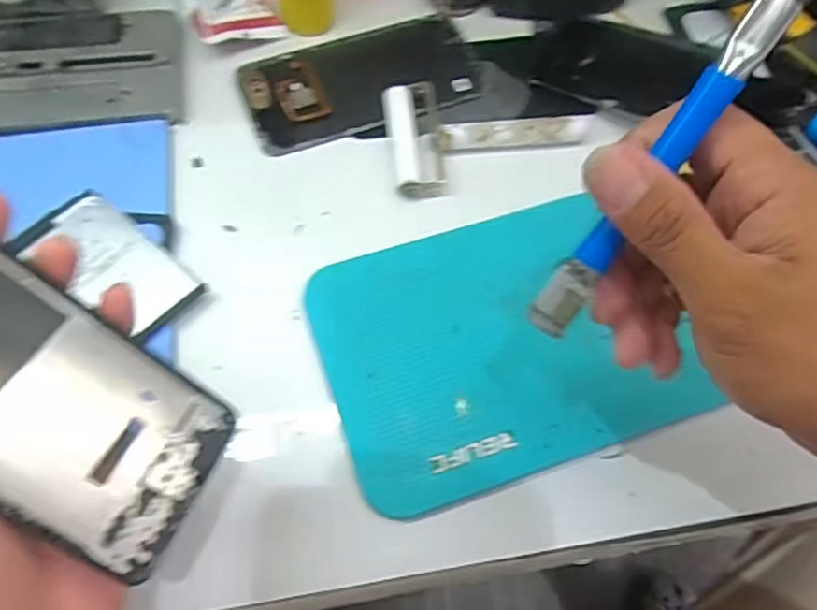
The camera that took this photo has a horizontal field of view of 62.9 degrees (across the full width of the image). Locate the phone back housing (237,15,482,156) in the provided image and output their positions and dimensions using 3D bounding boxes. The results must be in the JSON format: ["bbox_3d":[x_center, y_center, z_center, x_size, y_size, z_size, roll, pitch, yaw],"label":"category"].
[{"bbox_3d":[-0.030,-0.144,0.426,0.144,0.006,0.074,-18,66,-11],"label":"phone back housing"}]

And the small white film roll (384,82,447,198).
[{"bbox_3d":[0.005,-0.098,0.403,0.031,0.014,0.074,-6,64,-5],"label":"small white film roll"}]

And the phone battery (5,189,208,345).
[{"bbox_3d":[-0.155,-0.022,0.350,0.091,0.006,0.051,34,57,11],"label":"phone battery"}]

